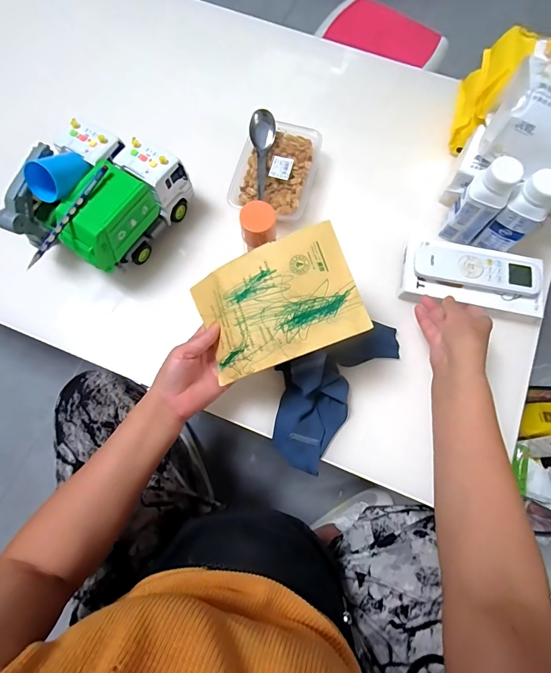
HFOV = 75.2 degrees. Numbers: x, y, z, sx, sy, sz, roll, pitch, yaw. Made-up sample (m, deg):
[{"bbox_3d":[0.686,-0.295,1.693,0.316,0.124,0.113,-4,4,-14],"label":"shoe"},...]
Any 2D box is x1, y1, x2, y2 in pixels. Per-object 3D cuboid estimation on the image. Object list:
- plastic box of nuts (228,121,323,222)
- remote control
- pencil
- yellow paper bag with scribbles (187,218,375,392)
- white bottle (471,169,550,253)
[{"bbox_3d":[0.002,-0.254,0.562,0.116,0.047,0.168,15,75,3],"label":"plastic box of nuts"},{"bbox_3d":[0.281,-0.093,0.497,0.169,0.022,0.060,16,75,3],"label":"remote control"},{"bbox_3d":[-0.251,-0.147,0.434,0.013,0.014,0.152,28,76,7],"label":"pencil"},{"bbox_3d":[0.001,-0.036,0.399,0.174,0.025,0.125,-22,83,8],"label":"yellow paper bag with scribbles"},{"bbox_3d":[0.320,-0.158,0.476,0.050,0.127,0.038,39,78,9],"label":"white bottle"}]

